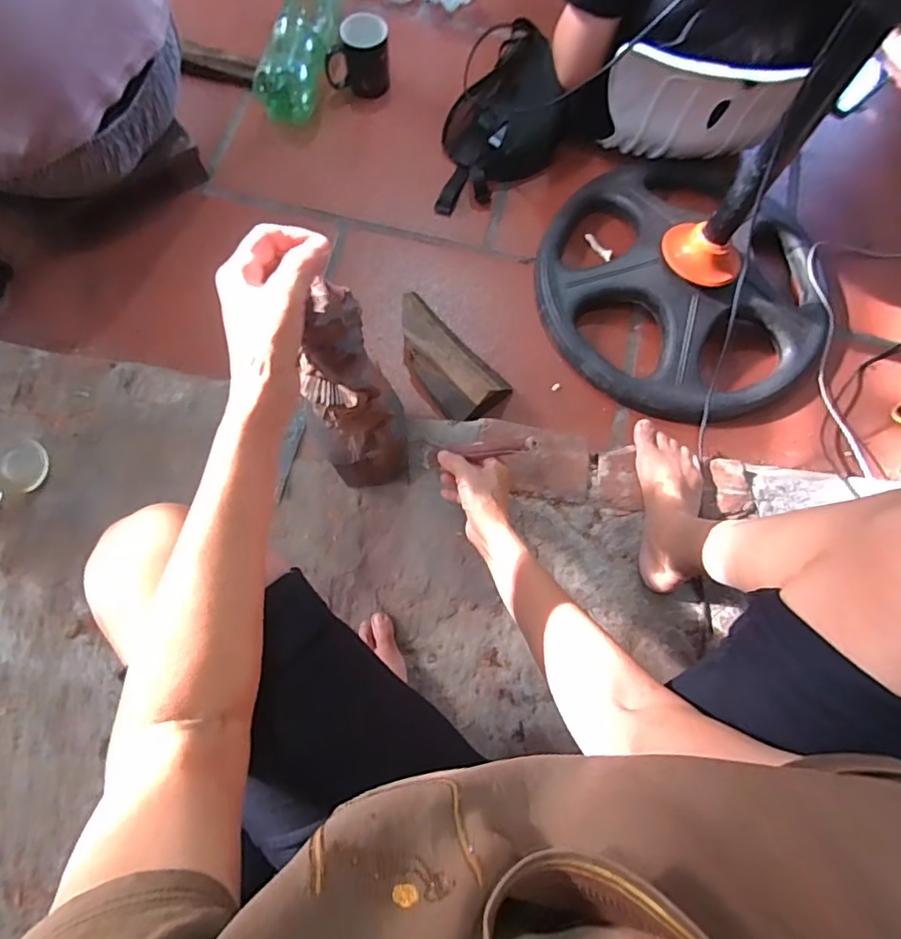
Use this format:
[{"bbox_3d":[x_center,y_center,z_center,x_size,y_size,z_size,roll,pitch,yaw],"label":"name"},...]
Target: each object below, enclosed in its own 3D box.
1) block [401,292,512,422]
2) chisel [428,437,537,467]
[{"bbox_3d":[-0.011,-0.177,0.843,0.110,0.063,0.229,-36,78,-12],"label":"block"},{"bbox_3d":[0.033,-0.021,0.612,0.132,0.014,0.020,-6,73,29],"label":"chisel"}]

